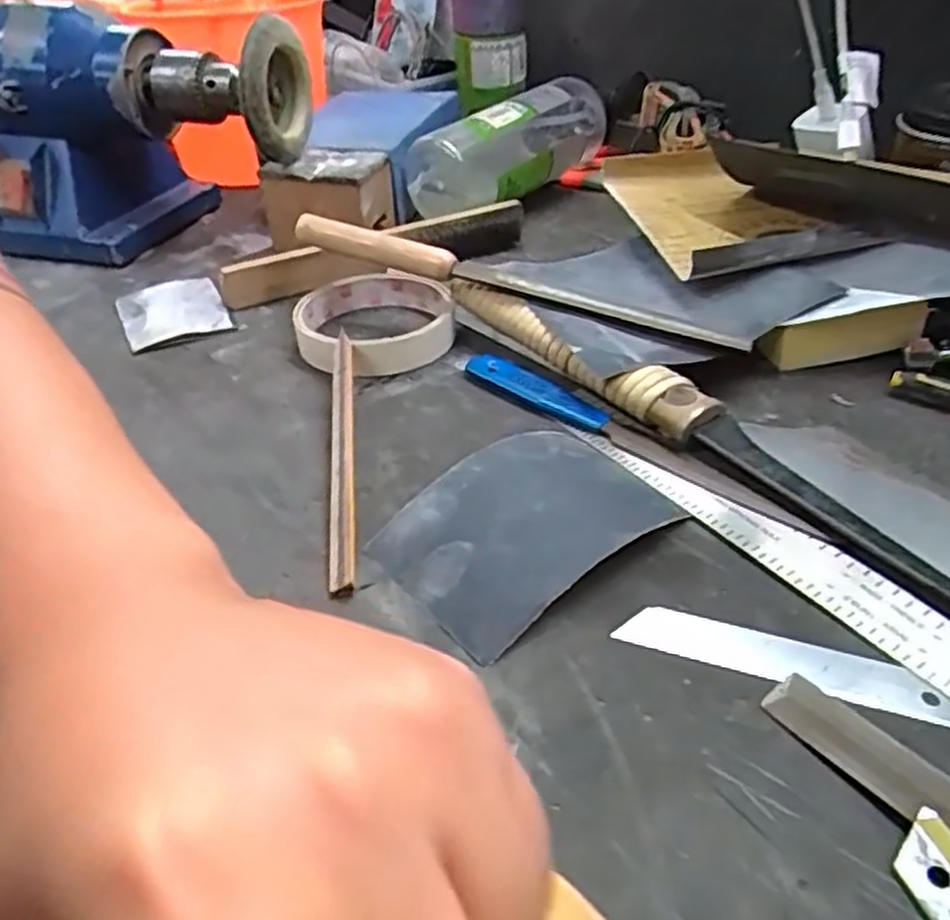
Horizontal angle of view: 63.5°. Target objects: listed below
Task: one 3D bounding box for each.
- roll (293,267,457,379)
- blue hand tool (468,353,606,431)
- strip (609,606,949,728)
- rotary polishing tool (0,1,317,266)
[{"bbox_3d":[-0.054,-0.074,0.411,0.081,0.020,0.085,-6,38,-3],"label":"roll"},{"bbox_3d":[0.028,-0.033,0.362,0.016,0.007,0.084,-31,46,-31],"label":"blue hand tool"},{"bbox_3d":[0.095,0.062,0.240,0.098,0.004,0.018,11,40,18],"label":"strip"},{"bbox_3d":[-0.268,-0.223,0.517,0.325,0.141,0.126,10,40,17],"label":"rotary polishing tool"}]

